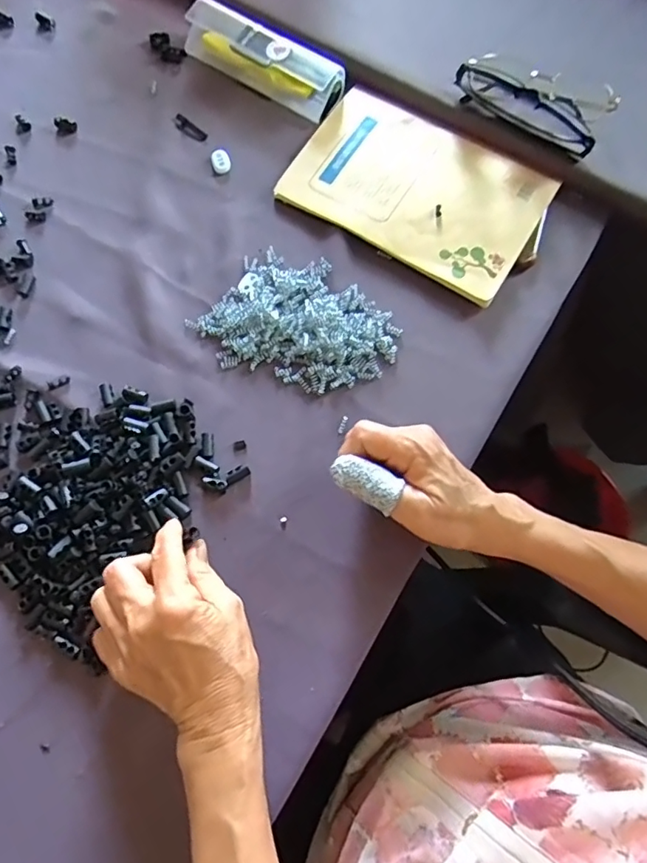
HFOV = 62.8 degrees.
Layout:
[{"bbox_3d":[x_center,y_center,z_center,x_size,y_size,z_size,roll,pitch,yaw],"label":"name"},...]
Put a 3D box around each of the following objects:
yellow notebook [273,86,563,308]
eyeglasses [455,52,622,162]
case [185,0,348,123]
[{"bbox_3d":[0.081,-0.211,0.453,0.204,0.014,0.142,32,76,9],"label":"yellow notebook"},{"bbox_3d":[0.179,-0.285,0.457,0.128,0.033,0.062,34,76,10],"label":"eyeglasses"},{"bbox_3d":[-0.054,-0.341,0.482,0.153,0.030,0.044,33,76,9],"label":"case"}]

